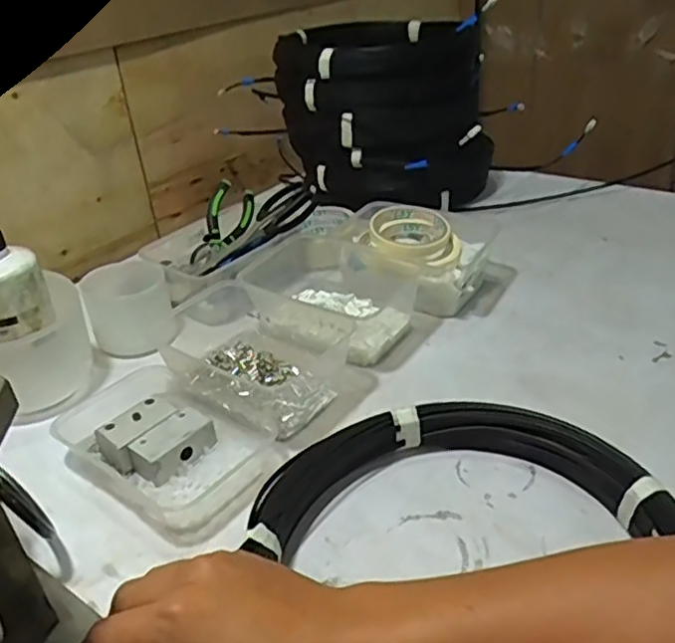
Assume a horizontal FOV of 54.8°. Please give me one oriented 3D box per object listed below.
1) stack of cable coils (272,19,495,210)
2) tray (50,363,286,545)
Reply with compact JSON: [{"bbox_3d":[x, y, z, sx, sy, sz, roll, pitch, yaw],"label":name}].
[{"bbox_3d":[0.056,-0.308,0.952,0.265,0.201,0.324,-7,31,-2],"label":"stack of cable coils"},{"bbox_3d":[-0.146,0.099,0.552,0.185,0.037,0.117,18,39,33],"label":"tray"}]

